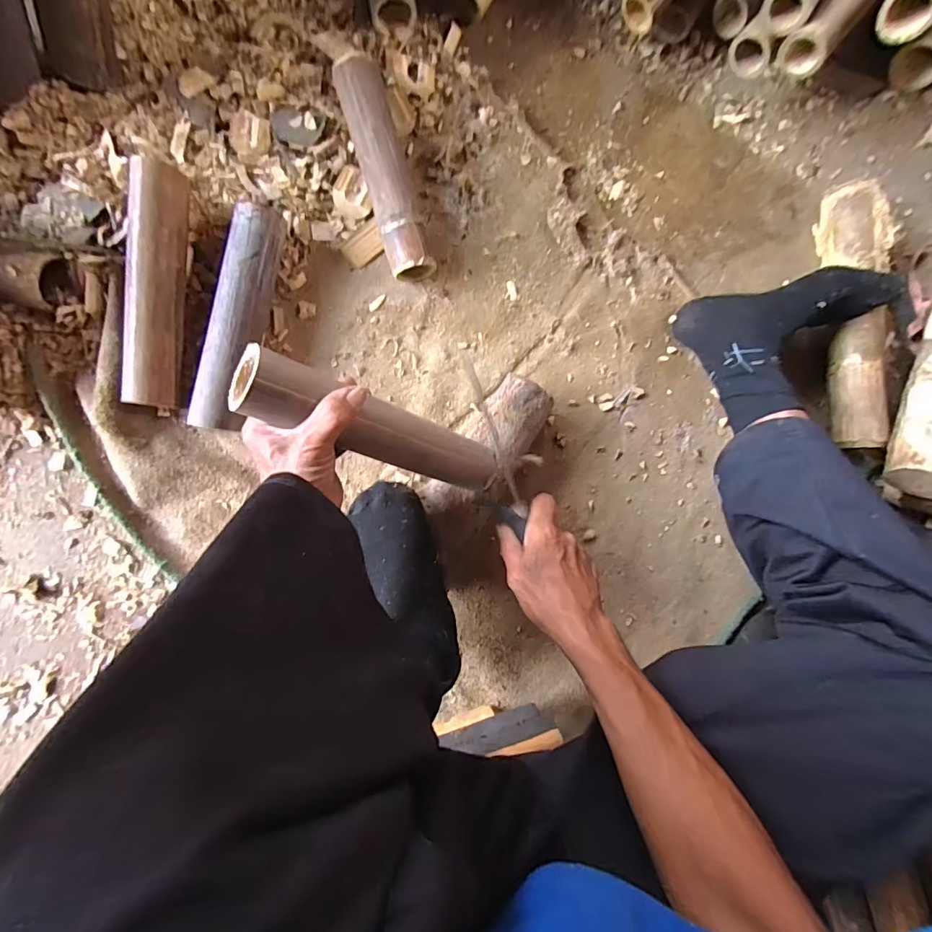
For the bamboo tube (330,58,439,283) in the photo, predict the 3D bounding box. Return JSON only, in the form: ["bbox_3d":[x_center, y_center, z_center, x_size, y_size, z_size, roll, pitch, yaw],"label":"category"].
[{"bbox_3d":[-0.099,-0.371,0.574,0.060,0.068,0.268,-17,89,-5],"label":"bamboo tube"}]

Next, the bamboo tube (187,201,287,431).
[{"bbox_3d":[-0.273,-0.176,0.542,0.056,0.042,0.268,13,86,-4],"label":"bamboo tube"}]

